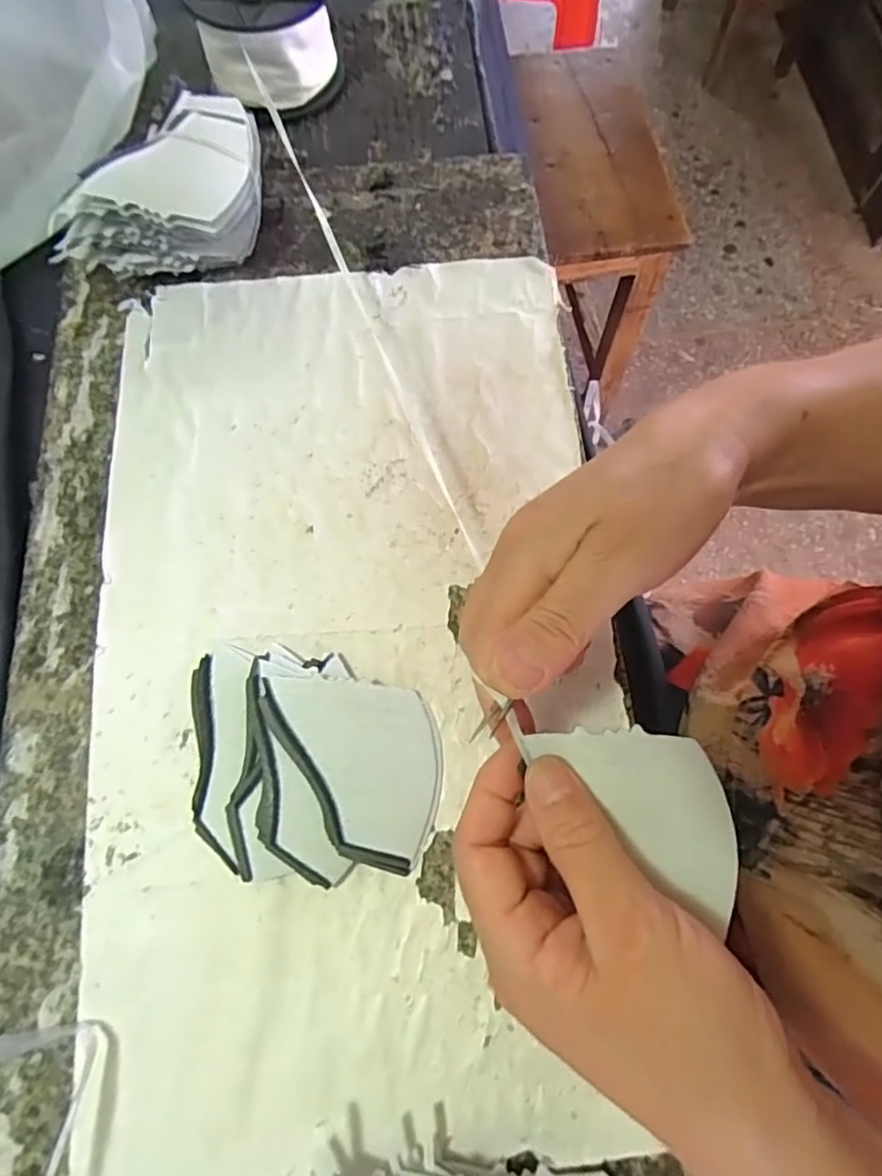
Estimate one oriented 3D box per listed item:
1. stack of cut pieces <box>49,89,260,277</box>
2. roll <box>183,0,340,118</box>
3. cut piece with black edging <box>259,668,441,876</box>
[{"bbox_3d":[-0.161,-0.232,0.358,0.107,0.061,0.085,2,71,1],"label":"stack of cut pieces"},{"bbox_3d":[-0.116,-0.371,0.410,0.085,0.061,0.084,0,71,1],"label":"roll"},{"bbox_3d":[-0.041,0.079,0.272,0.082,0.006,0.076,11,69,-13],"label":"cut piece with black edging"}]

